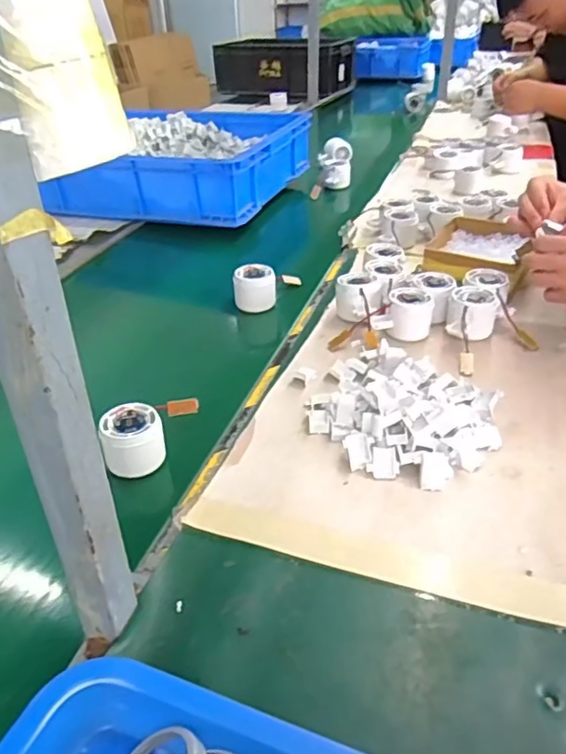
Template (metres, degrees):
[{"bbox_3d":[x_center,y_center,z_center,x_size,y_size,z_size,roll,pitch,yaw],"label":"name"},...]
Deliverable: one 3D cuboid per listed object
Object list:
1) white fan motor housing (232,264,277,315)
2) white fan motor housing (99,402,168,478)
[{"bbox_3d":[-0.040,-0.127,0.861,0.066,0.061,0.051,-2,33,-1],"label":"white fan motor housing"},{"bbox_3d":[-0.144,0.061,0.583,0.057,0.045,0.057,-13,35,-16],"label":"white fan motor housing"}]

